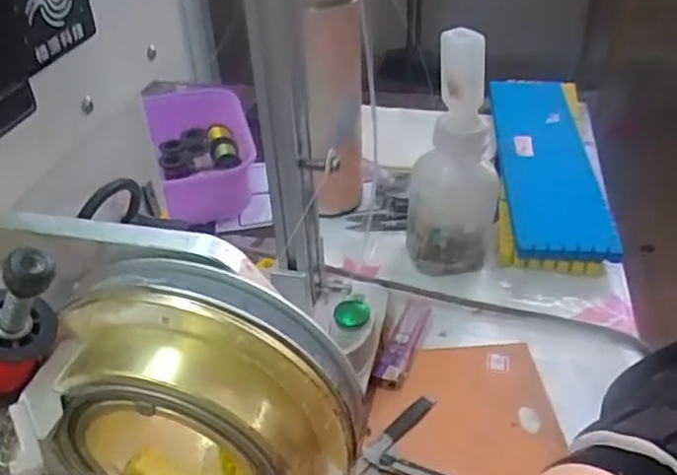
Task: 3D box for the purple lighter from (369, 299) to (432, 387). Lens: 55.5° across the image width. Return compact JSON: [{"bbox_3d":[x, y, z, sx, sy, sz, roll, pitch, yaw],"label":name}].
[{"bbox_3d":[0.047,0.072,0.455,0.020,0.012,0.089,15,39,18],"label":"purple lighter"}]

